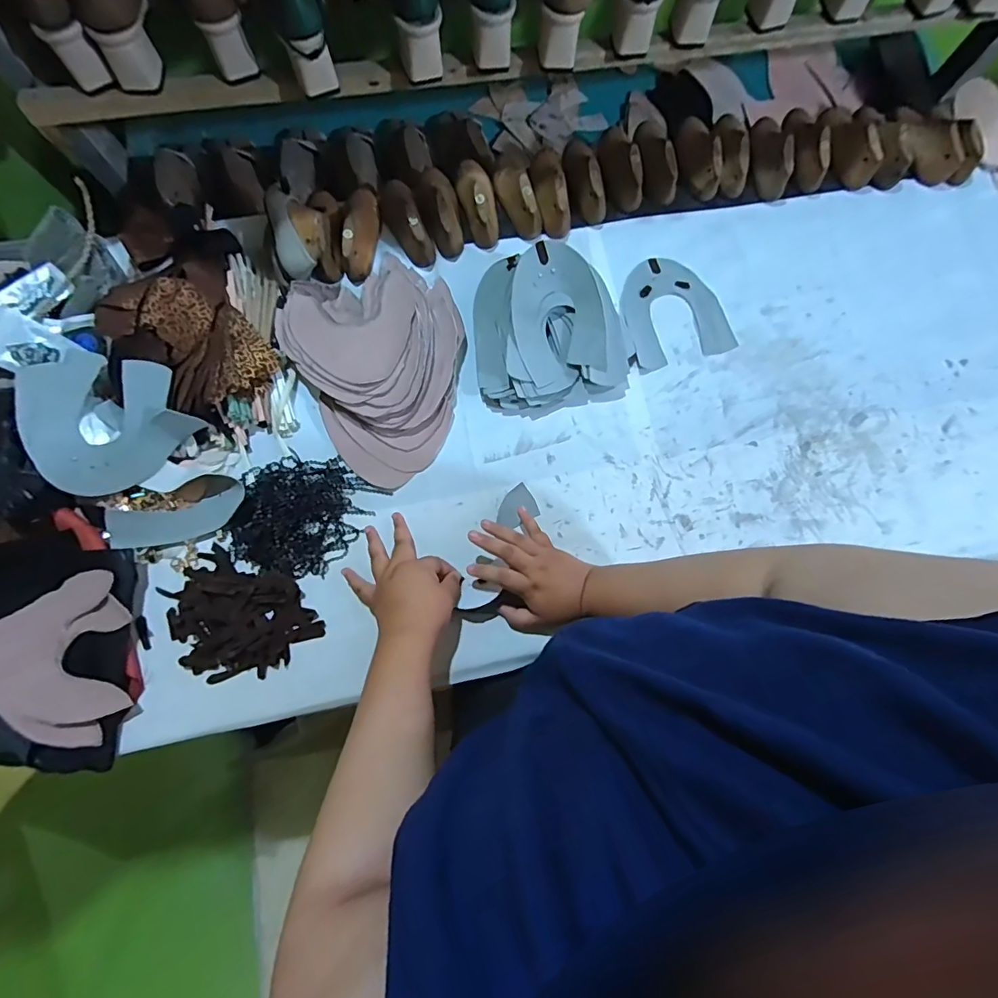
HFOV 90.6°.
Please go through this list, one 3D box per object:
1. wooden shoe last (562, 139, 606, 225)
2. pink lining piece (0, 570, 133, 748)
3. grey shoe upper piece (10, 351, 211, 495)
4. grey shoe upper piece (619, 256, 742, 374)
[{"bbox_3d":[0.122,-0.479,0.714,0.050,0.052,0.147,-11,80,-3],"label":"wooden shoe last"},{"bbox_3d":[-0.485,0.183,0.561,0.156,0.037,0.173,-43,83,-8],"label":"pink lining piece"},{"bbox_3d":[-0.475,-0.111,0.594,0.159,0.071,0.170,-42,83,-8],"label":"grey shoe upper piece"},{"bbox_3d":[0.246,-0.271,0.702,0.148,0.010,0.160,-16,80,-4],"label":"grey shoe upper piece"}]

